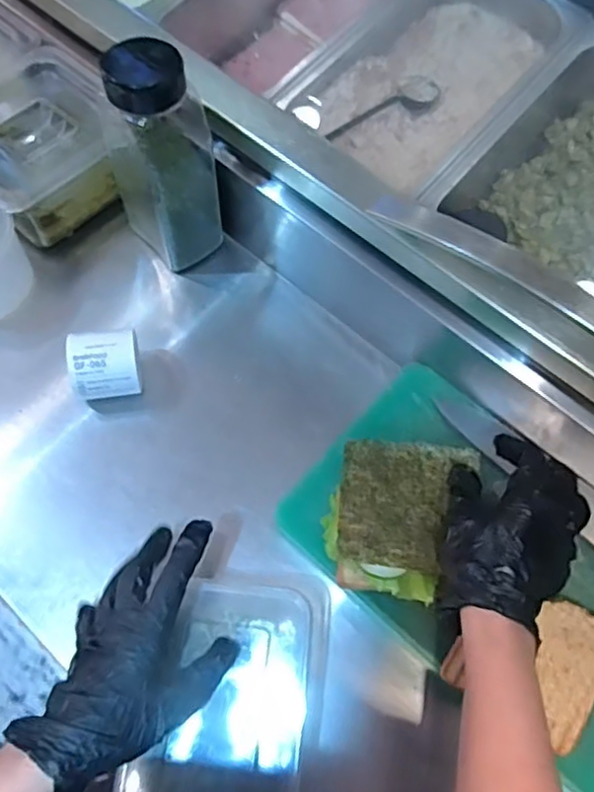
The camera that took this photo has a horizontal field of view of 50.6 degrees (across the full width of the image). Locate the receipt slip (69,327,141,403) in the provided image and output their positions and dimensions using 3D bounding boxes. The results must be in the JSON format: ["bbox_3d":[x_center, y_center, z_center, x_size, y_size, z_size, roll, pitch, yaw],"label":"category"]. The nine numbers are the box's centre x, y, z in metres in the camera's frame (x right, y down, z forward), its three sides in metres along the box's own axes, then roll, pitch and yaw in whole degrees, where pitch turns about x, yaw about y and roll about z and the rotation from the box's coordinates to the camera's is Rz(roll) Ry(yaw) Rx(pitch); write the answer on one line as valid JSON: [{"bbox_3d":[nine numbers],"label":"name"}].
[{"bbox_3d":[-0.169,-0.028,0.561,0.062,0.055,0.063,-10,65,-7],"label":"receipt slip"}]

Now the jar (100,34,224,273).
[{"bbox_3d":[-0.126,-0.219,0.582,0.072,0.203,0.095,-33,70,-17],"label":"jar"}]

